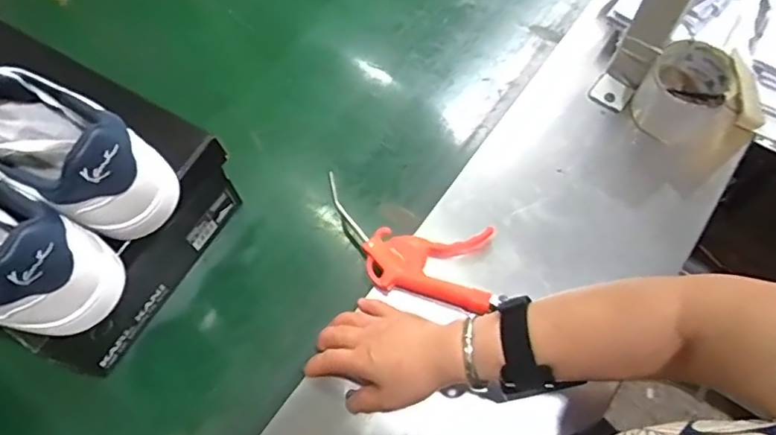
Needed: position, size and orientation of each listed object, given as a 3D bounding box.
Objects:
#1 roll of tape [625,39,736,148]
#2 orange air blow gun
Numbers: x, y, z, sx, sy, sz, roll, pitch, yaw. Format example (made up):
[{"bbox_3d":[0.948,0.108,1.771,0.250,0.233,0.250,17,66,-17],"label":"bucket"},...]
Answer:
[{"bbox_3d":[0.318,-0.135,0.609,0.080,0.077,0.086,0,64,0],"label":"roll of tape"},{"bbox_3d":[0.022,0.033,0.569,0.178,0.042,0.100,14,65,7],"label":"orange air blow gun"}]

